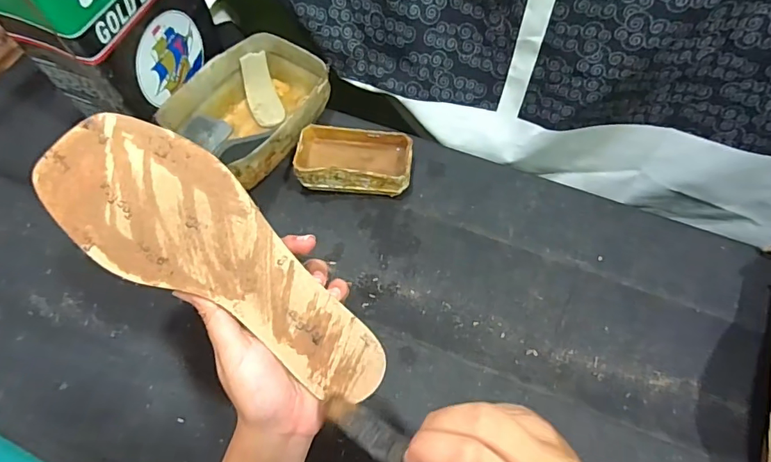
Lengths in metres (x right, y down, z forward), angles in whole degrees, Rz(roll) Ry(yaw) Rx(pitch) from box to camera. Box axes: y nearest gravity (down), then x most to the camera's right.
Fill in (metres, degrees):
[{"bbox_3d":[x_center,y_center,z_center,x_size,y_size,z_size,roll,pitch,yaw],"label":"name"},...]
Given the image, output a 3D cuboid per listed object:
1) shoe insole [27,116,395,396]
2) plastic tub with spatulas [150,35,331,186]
[{"bbox_3d":[-0.093,0.015,0.287,0.233,0.017,0.081,34,83,-9],"label":"shoe insole"},{"bbox_3d":[-0.153,-0.140,0.554,0.130,0.073,0.184,31,65,15],"label":"plastic tub with spatulas"}]

